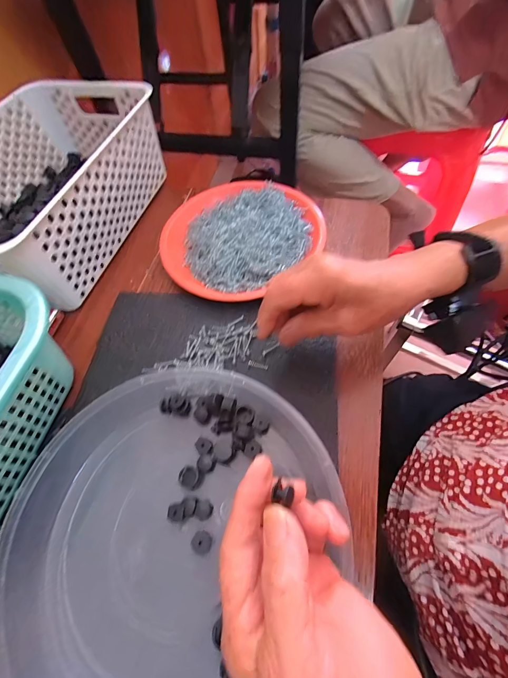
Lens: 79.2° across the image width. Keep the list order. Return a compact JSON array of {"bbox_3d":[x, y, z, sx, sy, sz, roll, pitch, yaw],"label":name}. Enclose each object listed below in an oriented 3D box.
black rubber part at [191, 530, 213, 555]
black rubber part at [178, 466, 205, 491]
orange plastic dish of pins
[{"bbox_3d":[-0.039,0.150,0.227,0.014,0.010,0.014,-2,61,3],"label":"black rubber part"},{"bbox_3d":[-0.052,0.114,0.251,0.017,0.011,0.016,14,63,11],"label":"black rubber part"},{"bbox_3d":[-0.021,-0.131,0.372,0.191,0.029,0.172,-39,66,-16],"label":"orange plastic dish of pins"}]

